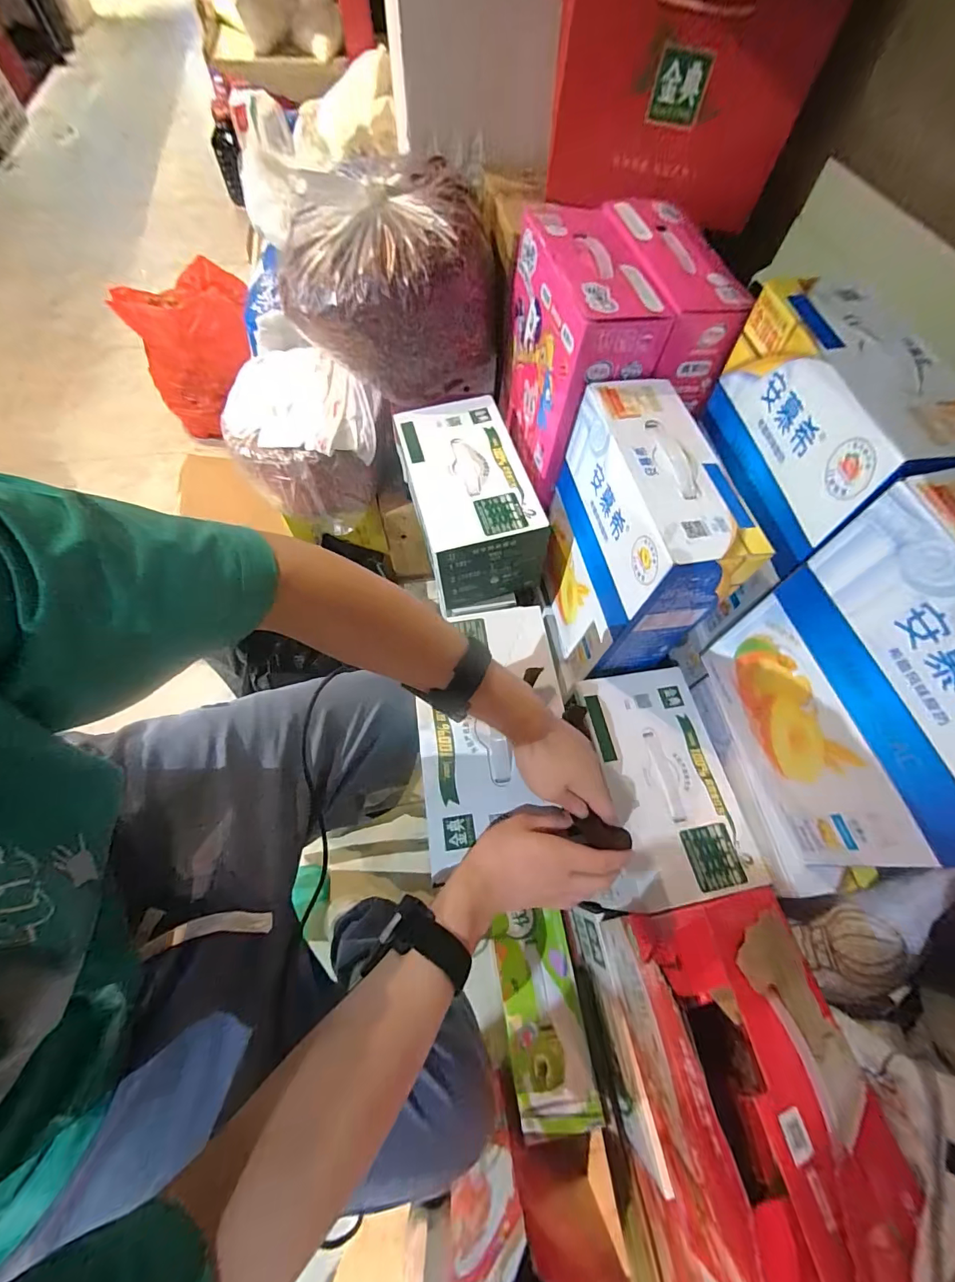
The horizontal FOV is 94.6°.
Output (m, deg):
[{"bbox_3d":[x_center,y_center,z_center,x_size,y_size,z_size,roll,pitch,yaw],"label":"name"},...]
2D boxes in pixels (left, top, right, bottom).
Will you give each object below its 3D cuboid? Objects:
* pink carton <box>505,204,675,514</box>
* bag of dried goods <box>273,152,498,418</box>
[{"bbox_3d":[0.130,-0.387,0.617,0.137,0.237,0.252,-4,64,-3],"label":"pink carton"},{"bbox_3d":[-0.127,-0.531,0.678,0.303,0.227,0.233,0,64,-1],"label":"bag of dried goods"}]

